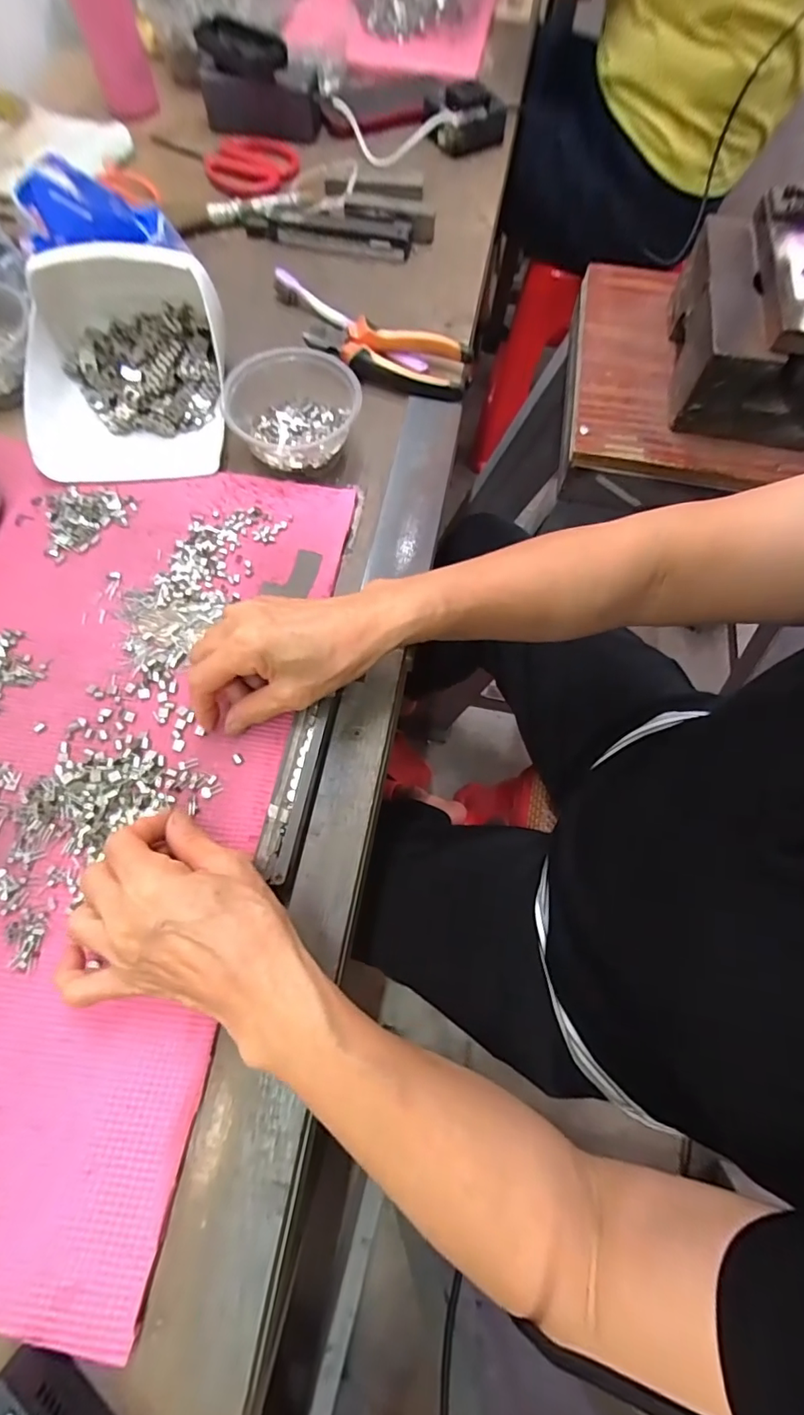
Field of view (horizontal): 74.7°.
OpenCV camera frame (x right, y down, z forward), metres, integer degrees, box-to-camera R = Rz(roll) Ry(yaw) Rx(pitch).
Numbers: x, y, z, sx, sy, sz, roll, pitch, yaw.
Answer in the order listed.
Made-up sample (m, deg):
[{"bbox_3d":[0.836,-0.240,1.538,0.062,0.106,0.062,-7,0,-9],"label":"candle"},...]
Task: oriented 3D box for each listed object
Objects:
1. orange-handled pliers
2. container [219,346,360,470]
[{"bbox_3d":[-0.012,-0.330,0.486,0.148,0.023,0.062,19,70,4],"label":"orange-handled pliers"},{"bbox_3d":[-0.089,-0.244,0.435,0.107,0.045,0.095,-8,70,-6],"label":"container"}]

